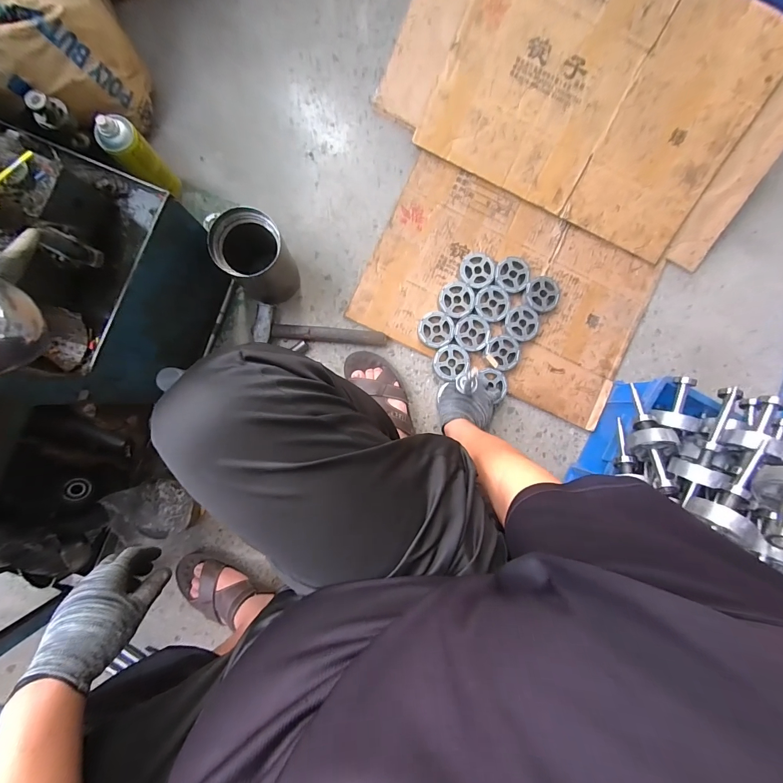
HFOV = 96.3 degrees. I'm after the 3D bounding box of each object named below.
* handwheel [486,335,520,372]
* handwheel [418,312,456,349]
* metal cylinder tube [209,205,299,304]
[{"bbox_3d":[0.244,-0.085,0.767,0.068,0.021,0.074,0,89,-4],"label":"handwheel"},{"bbox_3d":[0.096,-0.133,0.764,0.077,0.025,0.078,-1,89,-4],"label":"handwheel"},{"bbox_3d":[-0.256,-0.251,0.677,0.114,0.166,0.121,0,89,-4],"label":"metal cylinder tube"}]

